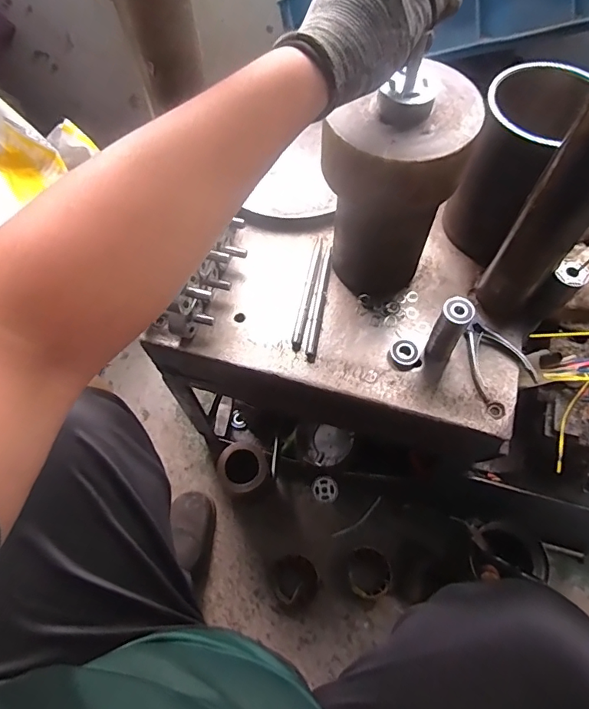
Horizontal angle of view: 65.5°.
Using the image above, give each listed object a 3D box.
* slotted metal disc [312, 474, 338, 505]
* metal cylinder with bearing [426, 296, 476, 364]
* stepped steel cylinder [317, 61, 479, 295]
[{"bbox_3d":[0.061,0.268,0.913,0.048,0.007,0.056,-14,64,-5],"label":"slotted metal disc"},{"bbox_3d":[0.176,-0.030,0.516,0.033,0.089,0.039,32,68,16],"label":"metal cylinder with bearing"},{"bbox_3d":[0.112,-0.177,0.514,0.120,0.226,0.134,26,67,13],"label":"stepped steel cylinder"}]

